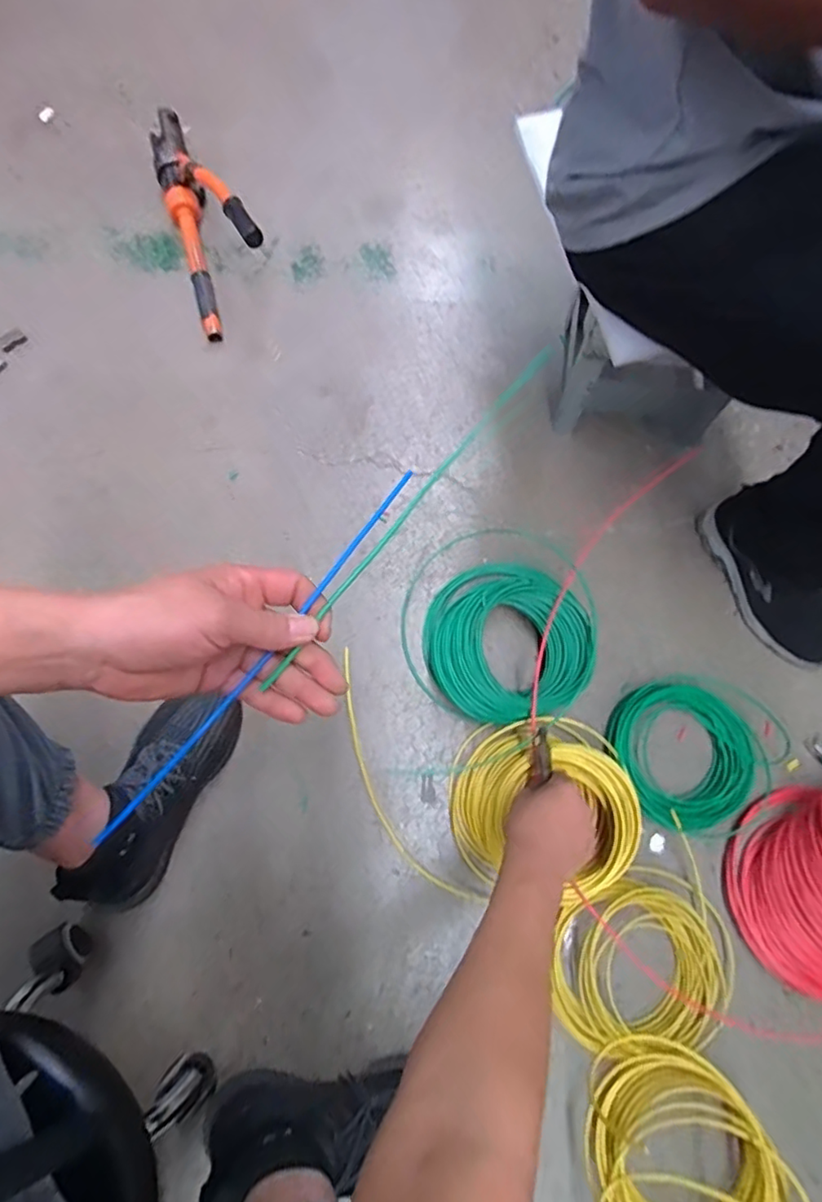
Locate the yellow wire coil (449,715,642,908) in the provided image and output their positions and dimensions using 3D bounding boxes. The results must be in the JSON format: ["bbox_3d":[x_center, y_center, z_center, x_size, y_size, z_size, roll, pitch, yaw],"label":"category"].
[{"bbox_3d":[0.155,0.247,0.703,0.204,0.074,0.202,1,72,-2],"label":"yellow wire coil"}]

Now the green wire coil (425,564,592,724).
[{"bbox_3d":[0.120,0.046,0.765,0.197,0.099,0.216,1,72,-2],"label":"green wire coil"}]

